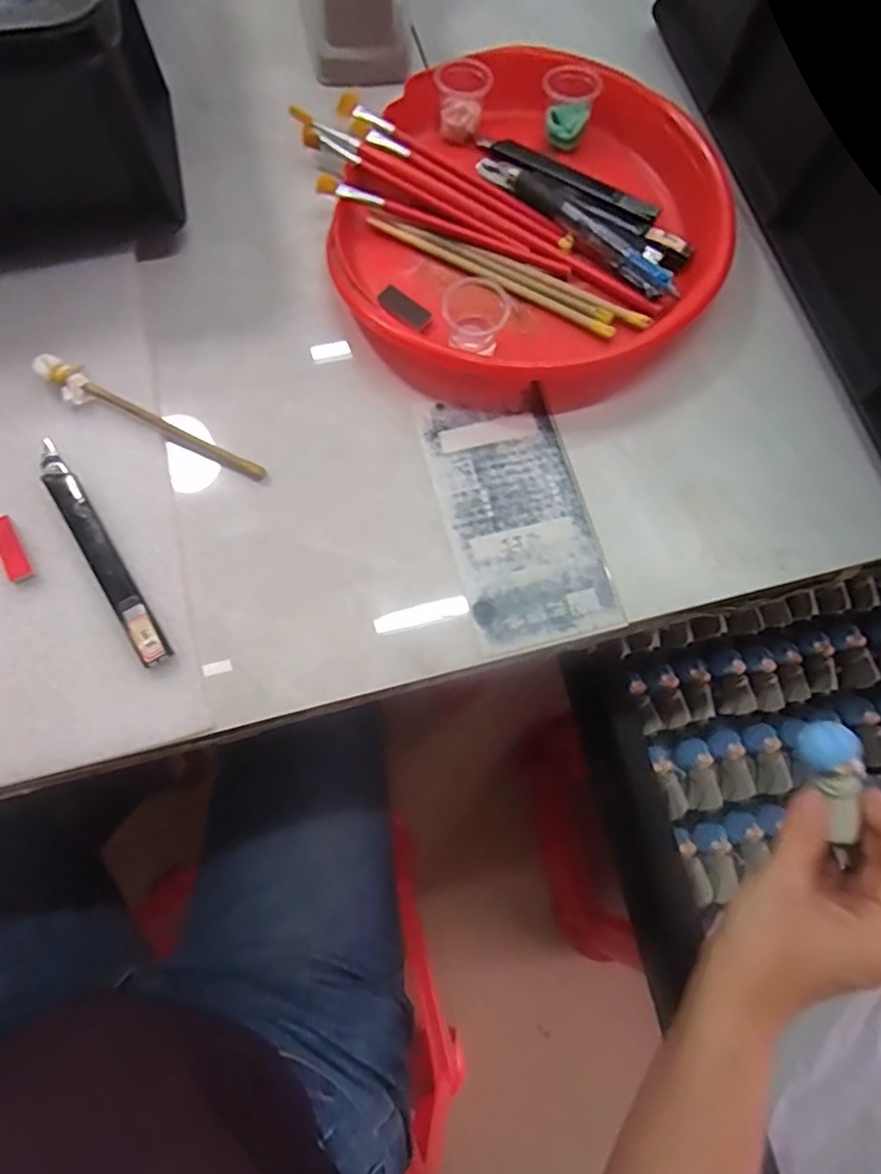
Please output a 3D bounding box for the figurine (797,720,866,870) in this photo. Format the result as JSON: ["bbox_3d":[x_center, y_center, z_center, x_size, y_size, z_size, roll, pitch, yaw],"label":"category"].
[{"bbox_3d":[0.205,0.104,0.311,0.023,0.019,0.065,-8,85,-5],"label":"figurine"}]

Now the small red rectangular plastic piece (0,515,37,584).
[{"bbox_3d":[-0.223,-0.020,0.314,0.013,0.006,0.038,-28,75,-11],"label":"small red rectangular plastic piece"}]

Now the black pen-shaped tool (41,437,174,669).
[{"bbox_3d":[-0.178,-0.019,0.314,0.015,0.010,0.140,-32,76,-12],"label":"black pen-shaped tool"}]

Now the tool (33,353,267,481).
[{"bbox_3d":[-0.163,-0.091,0.338,0.138,0.018,0.017,26,72,6],"label":"tool"}]

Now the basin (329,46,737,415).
[{"bbox_3d":[0.055,-0.223,0.374,0.223,0.046,0.228,1,71,-2],"label":"basin"}]

